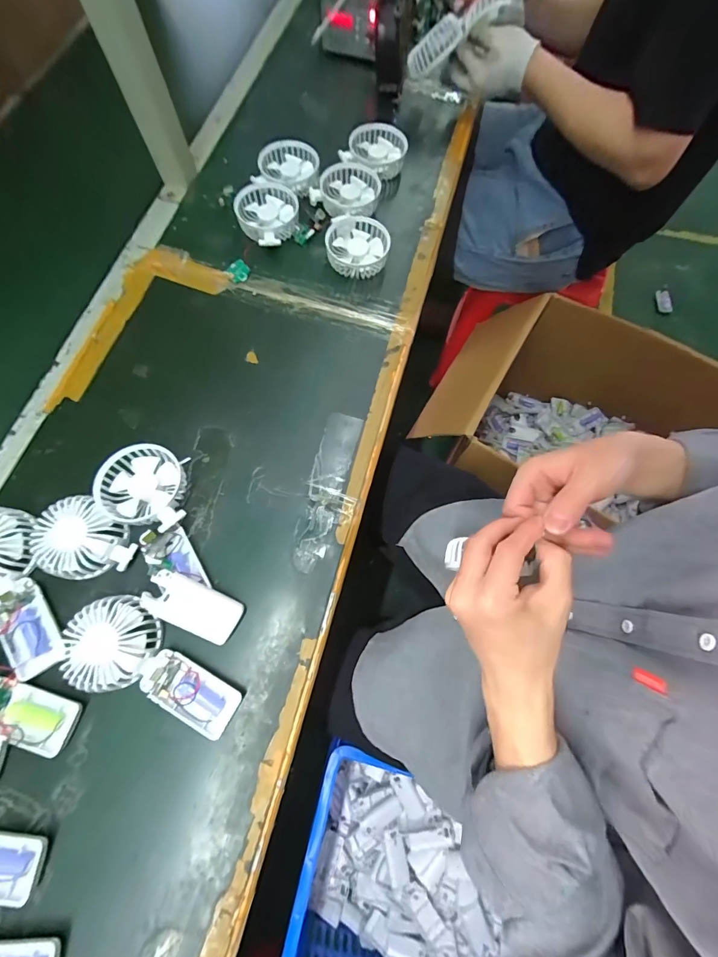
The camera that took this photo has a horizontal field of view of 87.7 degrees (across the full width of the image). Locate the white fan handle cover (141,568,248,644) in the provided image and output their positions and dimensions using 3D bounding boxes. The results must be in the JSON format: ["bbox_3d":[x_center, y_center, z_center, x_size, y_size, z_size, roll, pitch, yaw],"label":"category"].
[{"bbox_3d":[-0.168,0.130,0.379,0.094,0.008,0.046,32,79,-16],"label":"white fan handle cover"}]

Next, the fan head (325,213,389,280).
[{"bbox_3d":[-0.002,-0.334,0.540,0.088,0.033,0.090,1,70,-1],"label":"fan head"}]

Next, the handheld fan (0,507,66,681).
[{"bbox_3d":[-0.364,0.113,0.386,0.081,0.034,0.180,-30,86,-9],"label":"handheld fan"}]

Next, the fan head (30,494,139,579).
[{"bbox_3d":[-0.296,0.067,0.402,0.103,0.035,0.078,24,71,7],"label":"fan head"}]

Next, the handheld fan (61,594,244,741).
[{"bbox_3d":[-0.204,0.188,0.369,0.179,0.031,0.078,33,75,-3],"label":"handheld fan"}]

